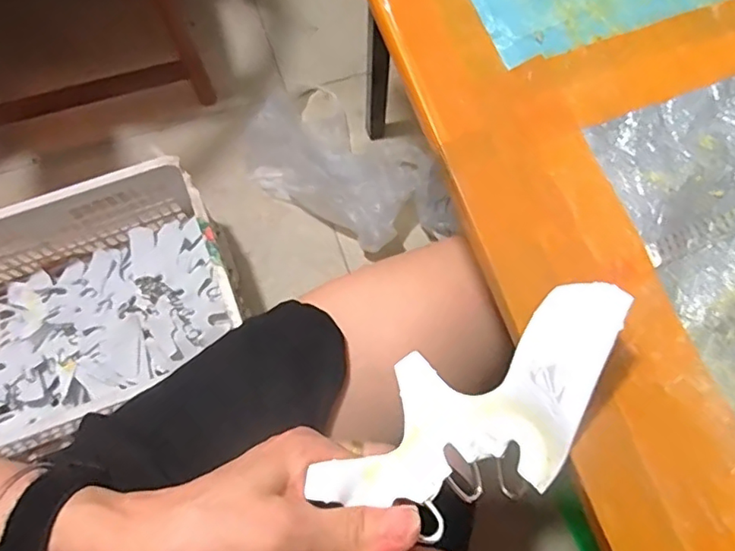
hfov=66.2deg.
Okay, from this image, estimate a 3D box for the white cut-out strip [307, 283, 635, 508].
[{"bbox_3d":[0.051,0.059,0.241,0.142,0.054,0.072,-38,77,19],"label":"white cut-out strip"}]

